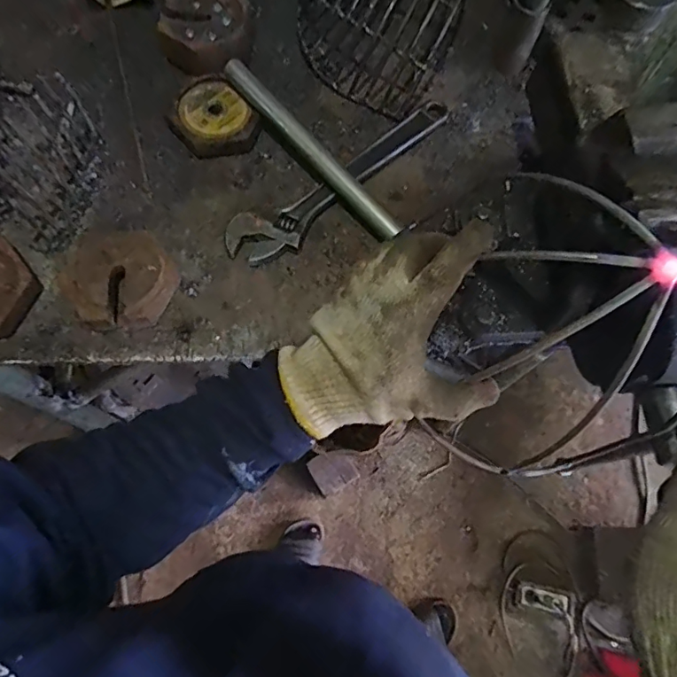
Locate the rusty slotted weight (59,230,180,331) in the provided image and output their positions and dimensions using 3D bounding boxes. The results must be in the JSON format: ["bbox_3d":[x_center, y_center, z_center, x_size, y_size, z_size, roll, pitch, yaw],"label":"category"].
[{"bbox_3d":[-0.213,-0.060,0.483,0.097,0.034,0.106,1,71,-2],"label":"rusty slotted weight"}]

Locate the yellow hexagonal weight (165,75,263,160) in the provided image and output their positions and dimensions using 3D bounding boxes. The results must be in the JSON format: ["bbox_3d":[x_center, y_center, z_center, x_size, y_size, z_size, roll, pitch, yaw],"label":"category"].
[{"bbox_3d":[-0.141,-0.246,0.563,0.083,0.024,0.097,-42,77,-15],"label":"yellow hexagonal weight"}]

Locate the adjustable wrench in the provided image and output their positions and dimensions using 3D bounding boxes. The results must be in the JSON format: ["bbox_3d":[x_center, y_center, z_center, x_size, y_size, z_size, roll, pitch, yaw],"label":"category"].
[{"bbox_3d":[0.014,-0.174,0.544,0.306,0.020,0.059,-37,76,-13],"label":"adjustable wrench"}]

